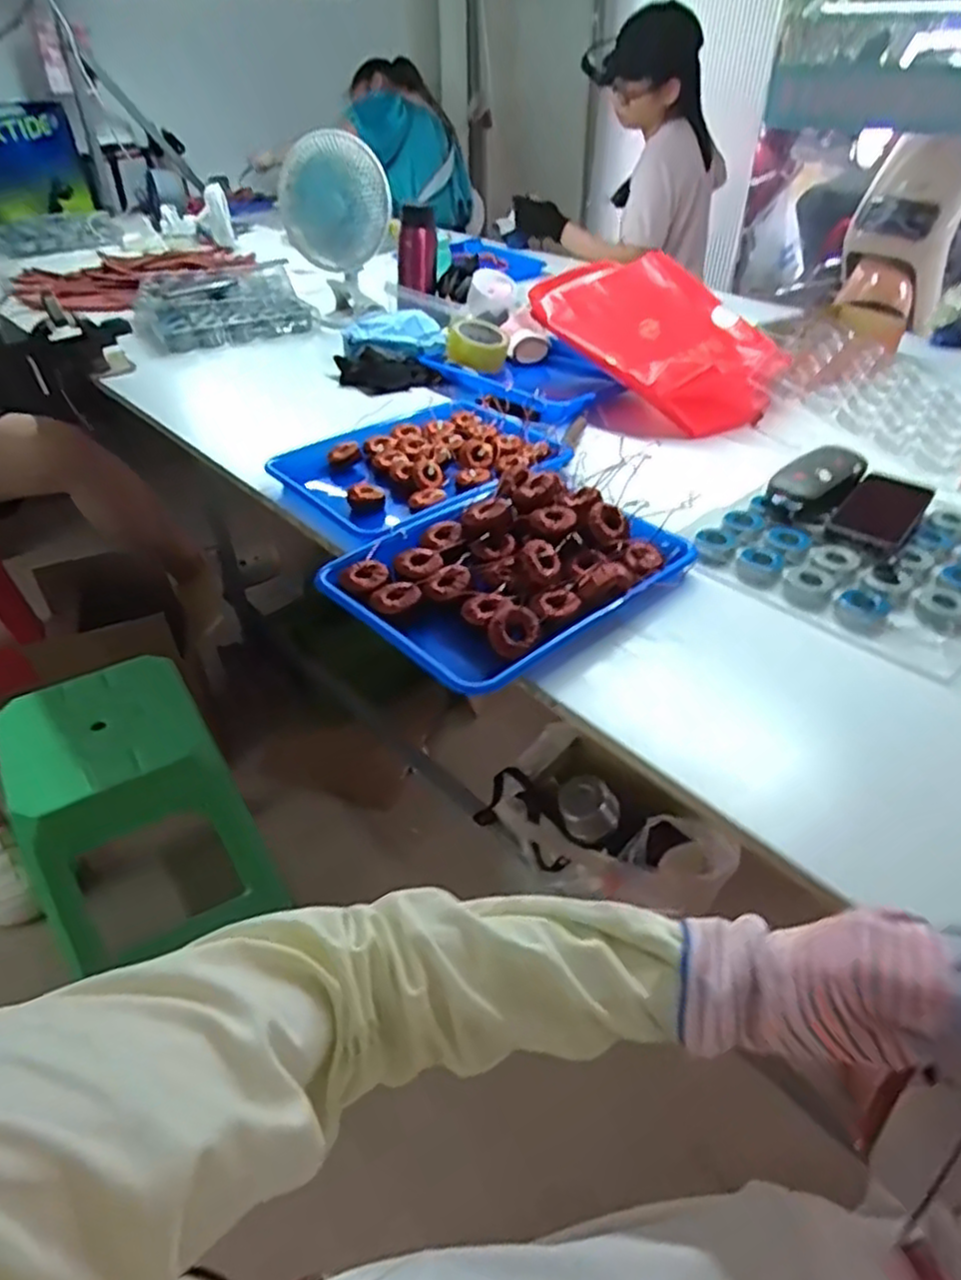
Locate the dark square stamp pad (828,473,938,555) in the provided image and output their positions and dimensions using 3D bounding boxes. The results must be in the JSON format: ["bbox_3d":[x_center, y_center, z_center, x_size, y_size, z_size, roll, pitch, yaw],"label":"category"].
[{"bbox_3d":[0.446,-0.143,0.830,0.078,0.020,0.139,28,47,31],"label":"dark square stamp pad"}]

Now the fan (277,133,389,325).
[{"bbox_3d":[-0.263,-0.740,1.379,0.194,0.314,0.177,-9,39,-10],"label":"fan"}]

